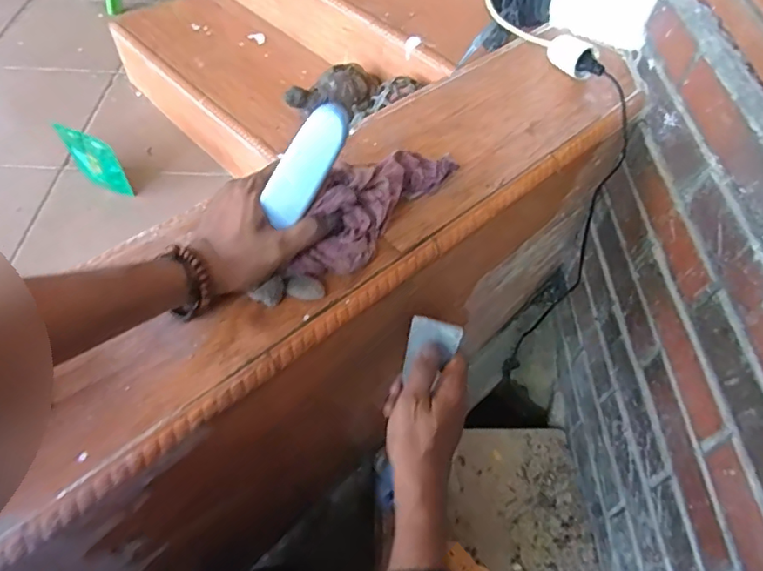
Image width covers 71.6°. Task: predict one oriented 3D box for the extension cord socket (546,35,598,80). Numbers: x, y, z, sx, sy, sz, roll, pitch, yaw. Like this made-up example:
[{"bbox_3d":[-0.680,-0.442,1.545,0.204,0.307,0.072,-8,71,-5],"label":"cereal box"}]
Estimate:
[{"bbox_3d":[0.254,-0.310,0.706,0.033,0.038,0.069,-27,60,-21],"label":"extension cord socket"}]

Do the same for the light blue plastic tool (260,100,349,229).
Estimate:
[{"bbox_3d":[-0.059,-0.097,0.420,0.035,0.099,0.023,29,28,-15],"label":"light blue plastic tool"}]

